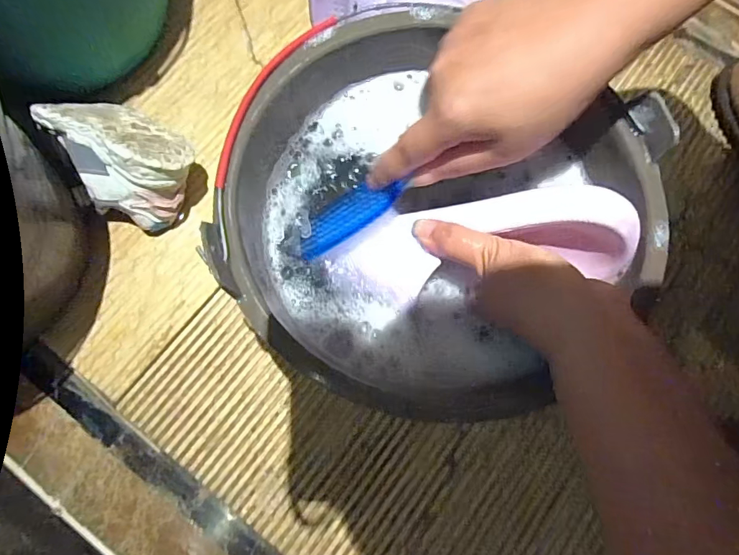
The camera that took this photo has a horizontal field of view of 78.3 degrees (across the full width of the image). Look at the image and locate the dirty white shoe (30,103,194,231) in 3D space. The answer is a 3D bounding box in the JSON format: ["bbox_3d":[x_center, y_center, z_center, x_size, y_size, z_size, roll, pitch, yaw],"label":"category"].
[{"bbox_3d":[-0.235,-0.117,0.427,0.151,0.085,0.096,37,78,7],"label":"dirty white shoe"}]

